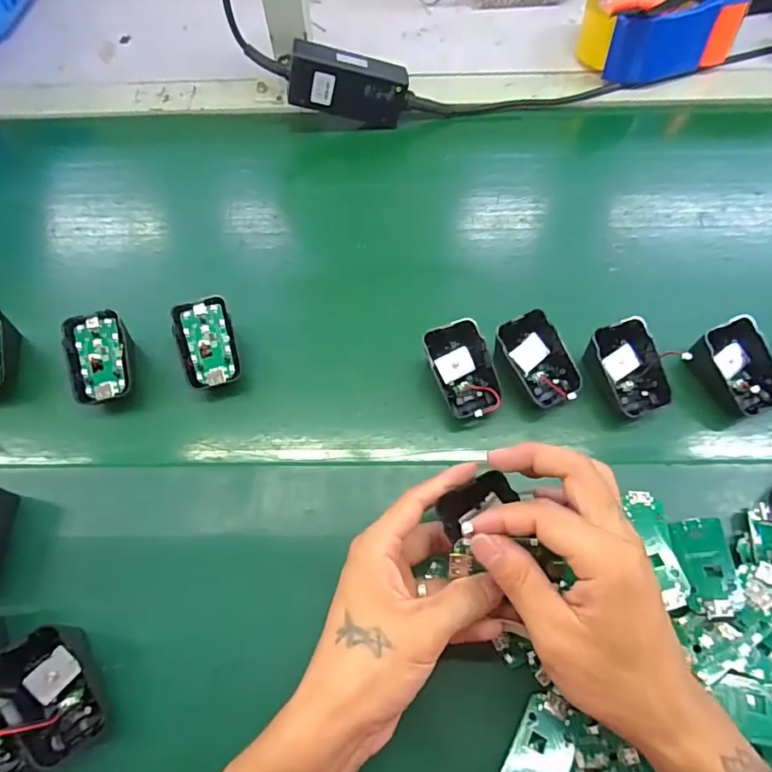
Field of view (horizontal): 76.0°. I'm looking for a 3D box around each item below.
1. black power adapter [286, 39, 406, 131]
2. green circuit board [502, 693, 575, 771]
[{"bbox_3d":[-0.037,-0.299,0.495,0.115,0.052,0.025,5,62,-18],"label":"black power adapter"},{"bbox_3d":[0.086,0.207,0.275,0.031,0.004,0.063,20,58,29],"label":"green circuit board"}]

